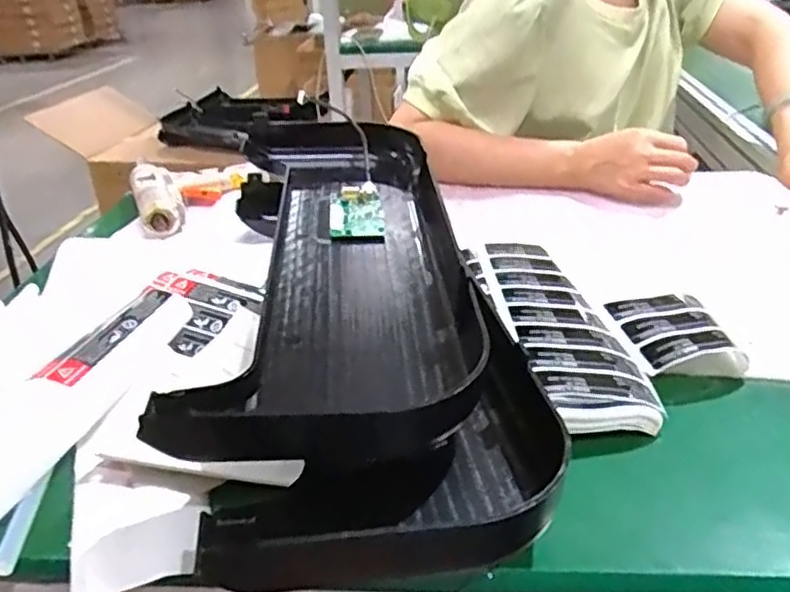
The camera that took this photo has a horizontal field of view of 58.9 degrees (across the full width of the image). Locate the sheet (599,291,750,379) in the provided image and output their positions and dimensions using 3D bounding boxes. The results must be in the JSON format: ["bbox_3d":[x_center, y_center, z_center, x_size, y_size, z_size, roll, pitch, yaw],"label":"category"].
[{"bbox_3d":[0.204,0.030,0.517,0.078,0.029,0.079,-10,29,-13],"label":"sheet"}]

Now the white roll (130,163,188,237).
[{"bbox_3d":[-0.282,-0.116,0.828,0.055,0.037,0.161,-13,29,-18],"label":"white roll"}]

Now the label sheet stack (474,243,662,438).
[{"bbox_3d":[0.121,0.022,0.529,0.078,0.033,0.227,-6,28,-5],"label":"label sheet stack"}]

